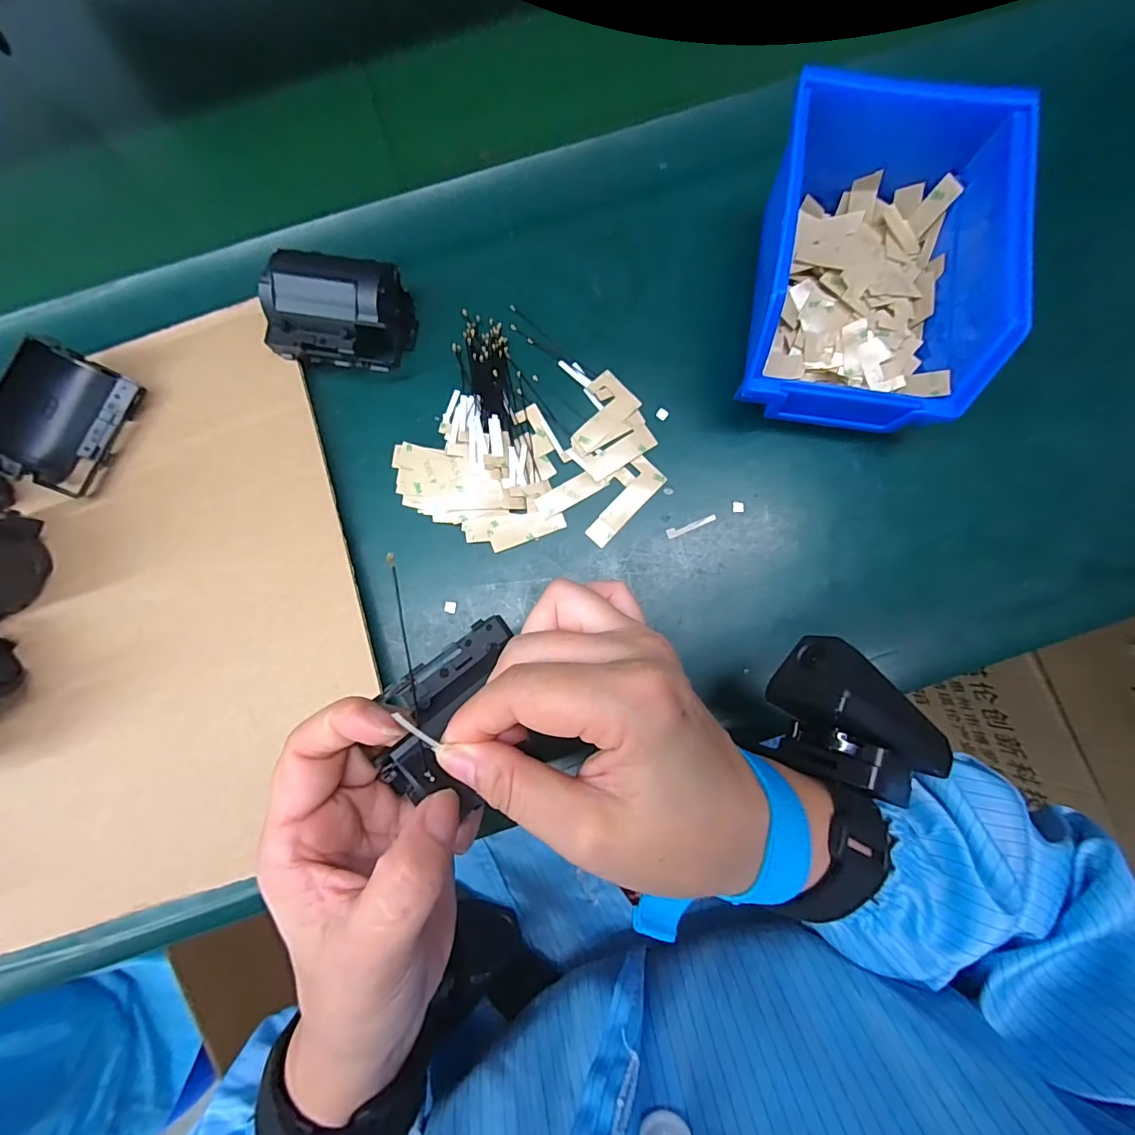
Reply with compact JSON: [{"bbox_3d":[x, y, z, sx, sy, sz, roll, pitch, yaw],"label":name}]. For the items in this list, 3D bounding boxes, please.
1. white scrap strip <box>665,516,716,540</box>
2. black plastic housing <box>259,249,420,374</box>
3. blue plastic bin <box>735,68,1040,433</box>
[{"bbox_3d":[0.068,-0.023,0.272,0.027,0.004,0.005,-19,81,-2],"label":"white scrap strip"},{"bbox_3d":[-0.124,-0.138,0.267,0.072,0.037,0.052,6,83,0],"label":"black plastic housing"},{"bbox_3d":[0.148,-0.161,0.254,0.115,0.074,0.171,7,83,0],"label":"blue plastic bin"}]

